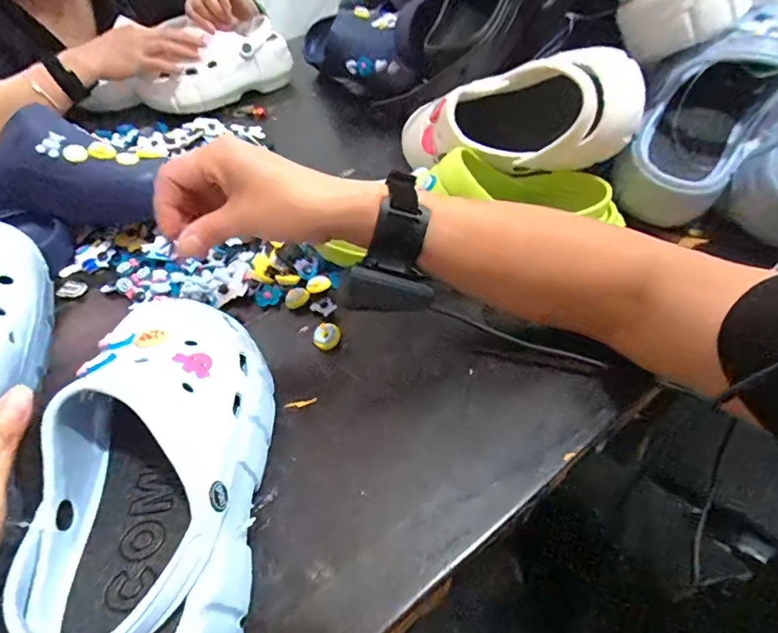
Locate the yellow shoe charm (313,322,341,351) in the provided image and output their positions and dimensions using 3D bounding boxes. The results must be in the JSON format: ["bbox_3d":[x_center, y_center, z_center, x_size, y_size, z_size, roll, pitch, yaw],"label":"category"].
[{"bbox_3d":[-0.054,0.016,0.411,0.018,0.016,0.023,31,57,30],"label":"yellow shoe charm"}]

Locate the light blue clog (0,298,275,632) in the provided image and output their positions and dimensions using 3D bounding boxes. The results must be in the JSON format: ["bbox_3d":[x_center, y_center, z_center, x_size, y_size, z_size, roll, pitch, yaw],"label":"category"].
[{"bbox_3d":[-0.133,0.093,0.288,0.102,0.109,0.252,-5,47,1],"label":"light blue clog"}]

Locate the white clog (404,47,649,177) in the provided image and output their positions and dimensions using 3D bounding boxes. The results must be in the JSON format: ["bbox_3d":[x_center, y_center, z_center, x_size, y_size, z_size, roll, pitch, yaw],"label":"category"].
[{"bbox_3d":[0.103,-0.185,0.450,0.243,0.092,0.087,6,46,35],"label":"white clog"}]

